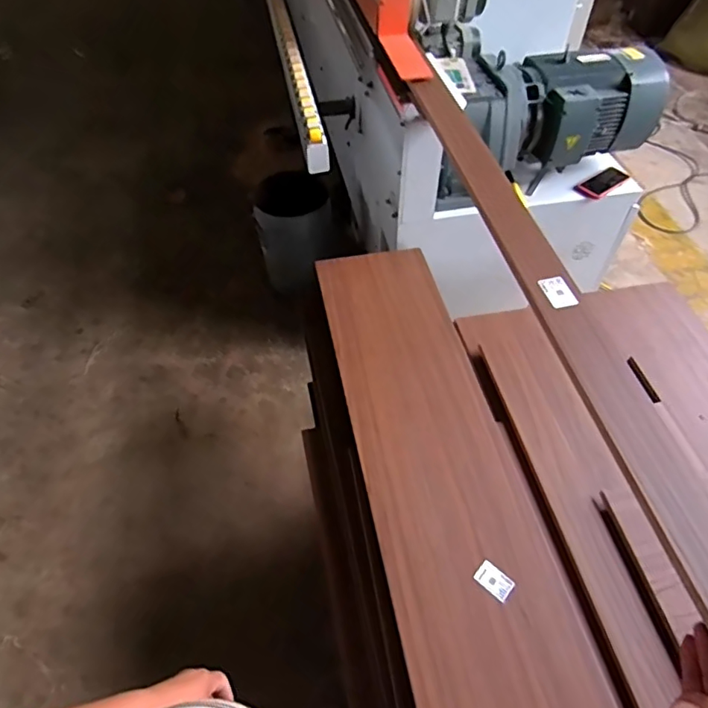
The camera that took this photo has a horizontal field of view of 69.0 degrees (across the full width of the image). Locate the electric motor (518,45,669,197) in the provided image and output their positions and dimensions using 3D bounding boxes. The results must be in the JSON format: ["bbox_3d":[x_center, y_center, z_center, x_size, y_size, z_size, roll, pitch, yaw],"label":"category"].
[{"bbox_3d":[0.658,-0.688,1.507,0.400,0.295,0.222,-15,53,-10],"label":"electric motor"}]

